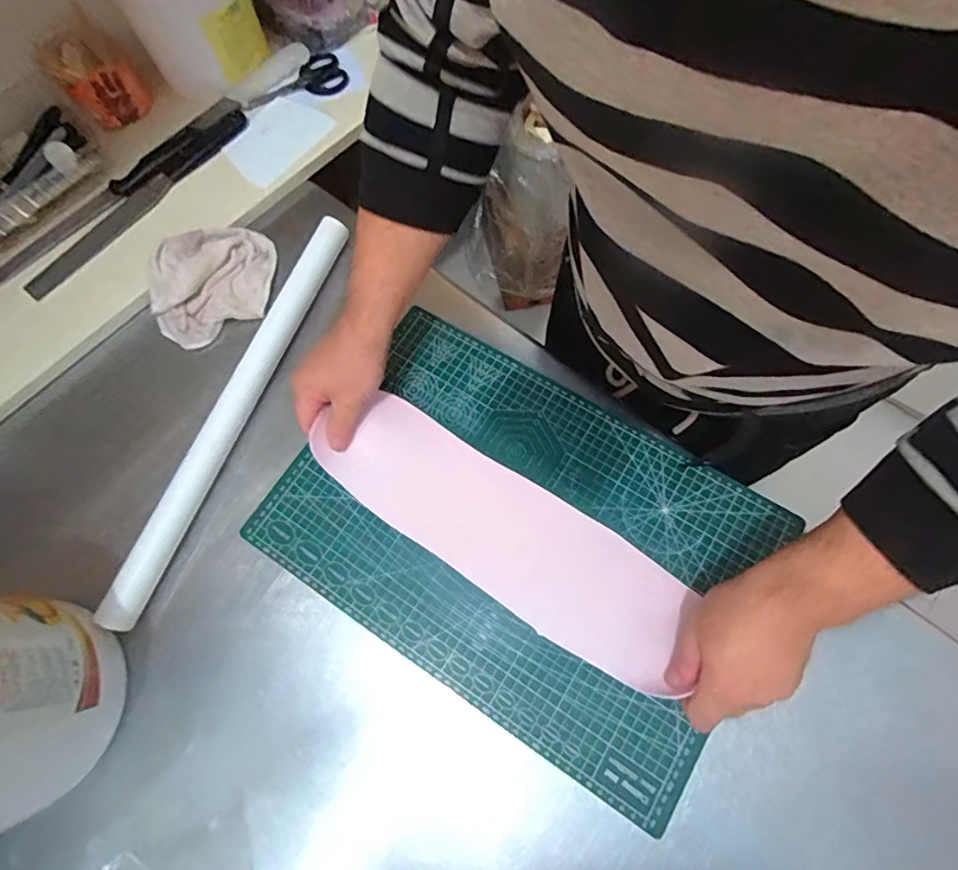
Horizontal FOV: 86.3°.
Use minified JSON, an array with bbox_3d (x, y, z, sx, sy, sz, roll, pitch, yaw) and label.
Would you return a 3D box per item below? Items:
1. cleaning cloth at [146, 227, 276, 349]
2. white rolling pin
[{"bbox_3d":[-0.297,-0.175,0.562,0.142,0.035,0.107,-30,74,-8],"label":"cleaning cloth"},{"bbox_3d":[-0.246,-0.035,0.519,0.028,0.024,0.452,19,73,9],"label":"white rolling pin"}]

